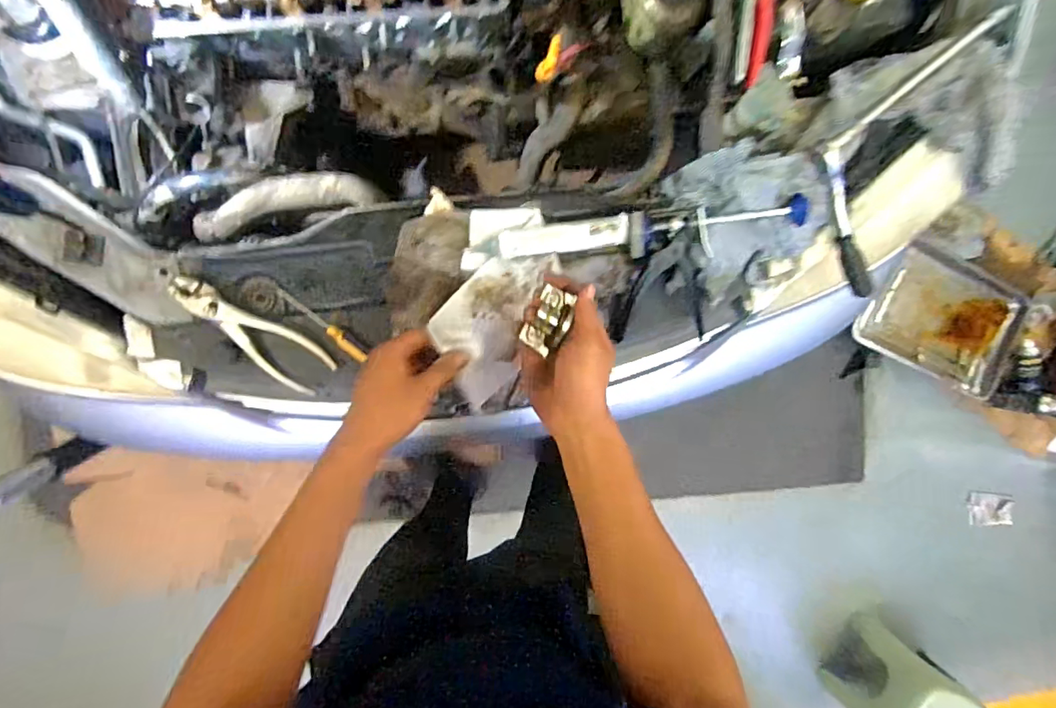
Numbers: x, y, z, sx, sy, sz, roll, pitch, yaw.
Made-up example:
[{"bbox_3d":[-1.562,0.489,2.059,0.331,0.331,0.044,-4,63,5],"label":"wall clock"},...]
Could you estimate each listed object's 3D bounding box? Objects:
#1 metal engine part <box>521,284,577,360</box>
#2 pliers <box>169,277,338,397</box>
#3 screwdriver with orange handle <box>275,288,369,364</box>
[{"bbox_3d":[0.021,-0.030,0.518,0.038,0.020,0.057,29,91,-6],"label":"metal engine part"},{"bbox_3d":[-0.323,-0.022,0.624,0.196,0.022,0.064,40,89,-22],"label":"pliers"},{"bbox_3d":[-0.245,-0.037,0.637,0.124,0.014,0.015,43,89,-6],"label":"screwdriver with orange handle"}]

